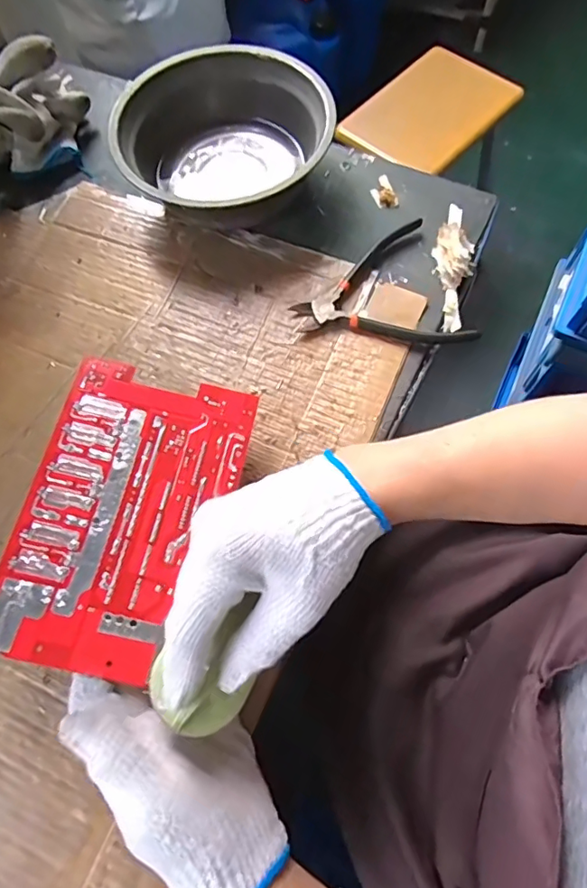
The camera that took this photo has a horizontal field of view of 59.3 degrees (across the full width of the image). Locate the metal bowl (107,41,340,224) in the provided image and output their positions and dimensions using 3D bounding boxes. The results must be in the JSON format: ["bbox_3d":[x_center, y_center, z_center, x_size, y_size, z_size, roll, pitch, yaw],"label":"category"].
[{"bbox_3d":[-0.059,-0.266,0.474,0.185,0.071,0.185,-1,67,2],"label":"metal bowl"}]

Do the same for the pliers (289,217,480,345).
[{"bbox_3d":[0.068,-0.122,0.437,0.134,0.010,0.129,-18,68,-5],"label":"pliers"}]

